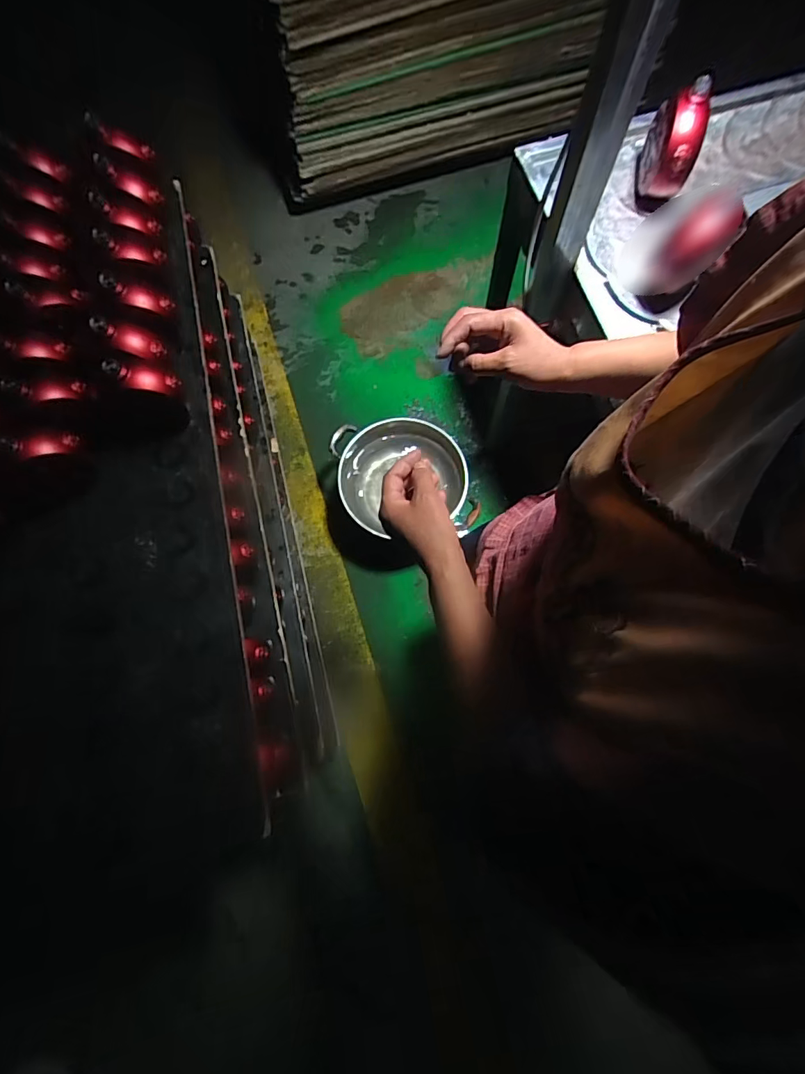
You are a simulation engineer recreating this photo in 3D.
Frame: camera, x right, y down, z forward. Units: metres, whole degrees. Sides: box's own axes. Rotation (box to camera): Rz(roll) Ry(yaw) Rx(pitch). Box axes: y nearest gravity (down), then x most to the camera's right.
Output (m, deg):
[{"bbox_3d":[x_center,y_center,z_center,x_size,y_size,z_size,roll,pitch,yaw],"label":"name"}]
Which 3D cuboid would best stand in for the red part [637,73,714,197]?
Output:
[{"bbox_3d":[0.443,-0.646,0.789,0.070,0.146,0.133,17,77,5],"label":"red part"}]

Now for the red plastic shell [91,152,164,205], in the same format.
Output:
[{"bbox_3d":[-0.476,-0.618,0.848,0.108,0.033,0.037,16,71,-41],"label":"red plastic shell"}]

